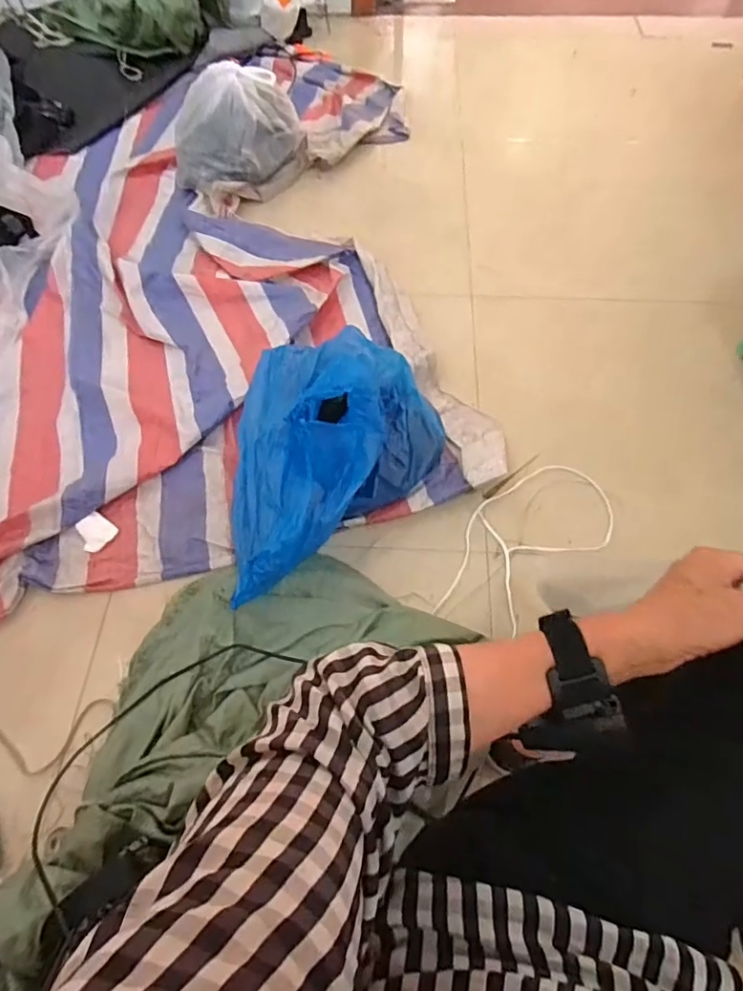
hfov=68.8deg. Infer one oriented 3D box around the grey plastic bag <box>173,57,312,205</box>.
[{"bbox_3d":[-0.317,-0.843,1.289,0.317,0.214,0.214,-7,62,-3],"label":"grey plastic bag"}]

